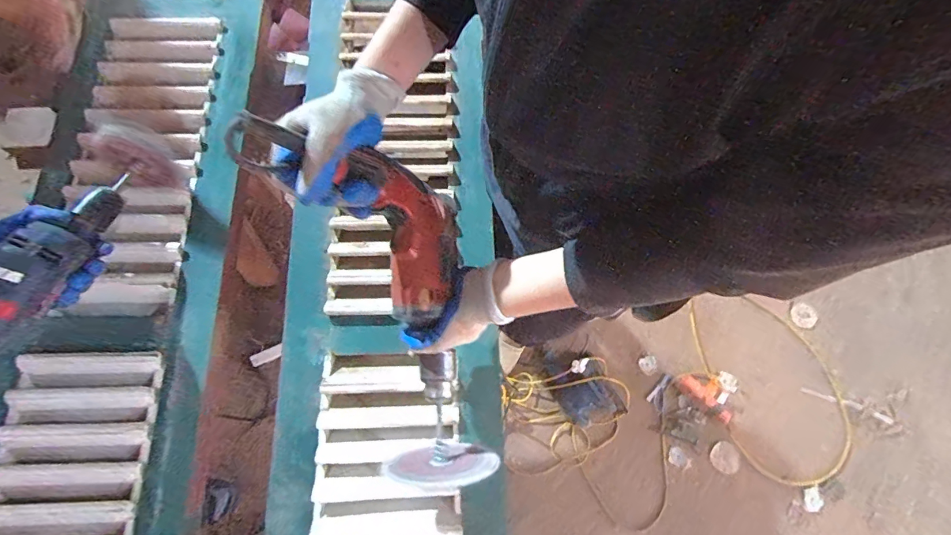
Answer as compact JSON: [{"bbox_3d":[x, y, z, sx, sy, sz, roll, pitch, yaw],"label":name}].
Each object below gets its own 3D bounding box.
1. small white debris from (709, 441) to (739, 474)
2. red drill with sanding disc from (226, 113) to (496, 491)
[{"bbox_3d":[0.709,0.543,1.231,0.072,0.008,0.080,-9,70,7],"label":"small white debris"},{"bbox_3d":[-0.079,0.061,0.437,0.156,0.126,0.368,-12,104,-4],"label":"red drill with sanding disc"}]

